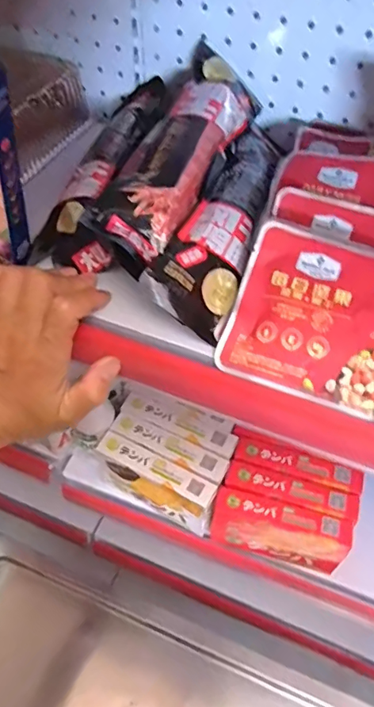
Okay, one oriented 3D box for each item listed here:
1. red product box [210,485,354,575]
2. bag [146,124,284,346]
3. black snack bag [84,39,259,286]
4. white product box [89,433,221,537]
[{"bbox_3d":[0.103,0.200,0.554,0.145,0.080,0.034,15,53,9],"label":"red product box"},{"bbox_3d":[0.044,-0.119,0.419,0.059,0.044,0.247,18,54,12],"label":"bag"},{"bbox_3d":[-0.005,-0.168,0.403,0.058,0.049,0.251,19,54,13],"label":"black snack bag"},{"bbox_3d":[-0.039,0.154,0.586,0.149,0.086,0.034,24,55,16],"label":"white product box"}]

